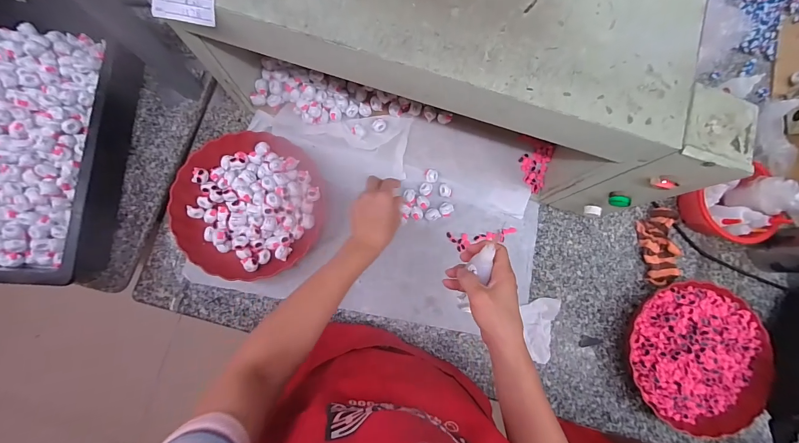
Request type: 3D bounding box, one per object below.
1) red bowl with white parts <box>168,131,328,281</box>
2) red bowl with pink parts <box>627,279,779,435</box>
[{"bbox_3d":[-0.252,-0.030,0.572,0.232,0.043,0.244,0,82,-3],"label":"red bowl with white parts"},{"bbox_3d":[0.516,0.233,0.581,0.225,0.057,0.236,0,82,-3],"label":"red bowl with pink parts"}]

